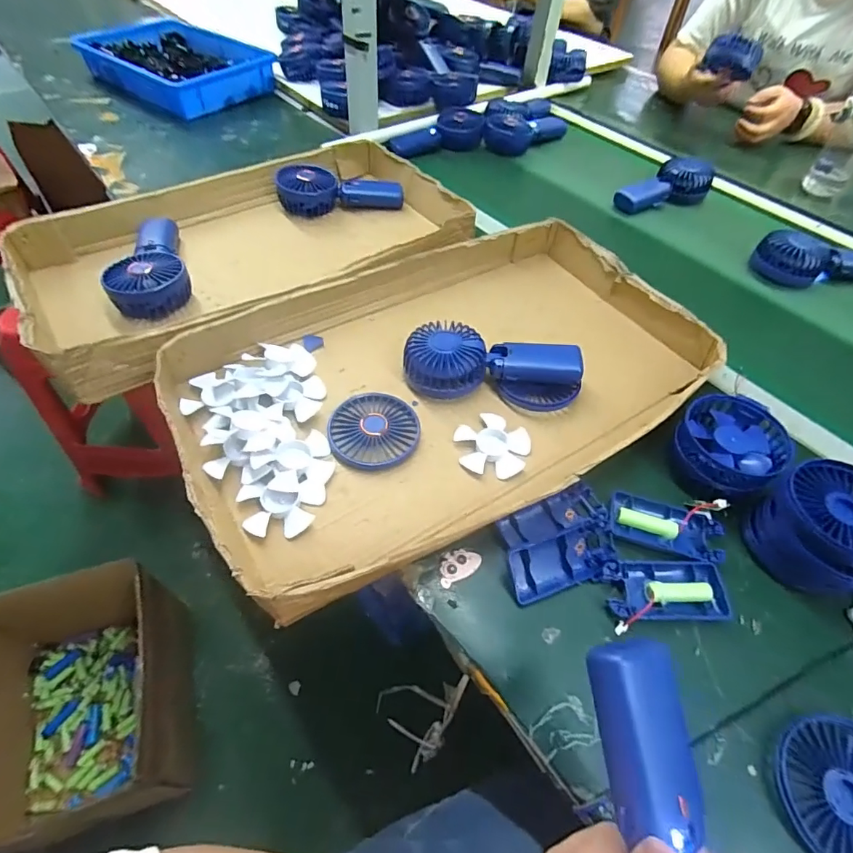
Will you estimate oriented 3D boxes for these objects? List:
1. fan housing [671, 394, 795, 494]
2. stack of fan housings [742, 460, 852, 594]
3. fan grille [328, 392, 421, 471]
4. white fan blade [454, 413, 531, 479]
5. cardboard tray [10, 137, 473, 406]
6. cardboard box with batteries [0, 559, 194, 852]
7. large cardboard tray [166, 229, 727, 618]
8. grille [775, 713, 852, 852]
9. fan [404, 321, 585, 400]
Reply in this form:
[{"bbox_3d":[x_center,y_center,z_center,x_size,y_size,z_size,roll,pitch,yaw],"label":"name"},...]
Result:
[{"bbox_3d":[0.276,0.020,0.443,0.092,0.043,0.089,1,53,-1],"label":"fan housing"},{"bbox_3d":[0.325,0.085,0.388,0.093,0.066,0.097,-17,56,-14],"label":"stack of fan housings"},{"bbox_3d":[-0.050,0.002,0.464,0.084,0.013,0.084,1,53,-1],"label":"fan grille"},{"bbox_3d":[0.064,0.016,0.462,0.070,0.009,0.069,4,53,2],"label":"white fan blade"},{"bbox_3d":[-0.215,-0.235,0.621,0.523,0.080,0.310,-30,60,-22],"label":"cardboard tray"},{"bbox_3d":[-0.592,0.489,0.822,0.308,0.249,0.345,-13,54,-14],"label":"cardboard box with batteries"},{"bbox_3d":[0.028,-0.059,0.489,0.513,0.054,0.316,-27,59,-20],"label":"large cardboard tray"},{"bbox_3d":[0.268,0.235,0.305,0.085,0.013,0.085,7,54,4],"label":"grille"},{"bbox_3d":[0.068,-0.064,0.500,0.178,0.041,0.074,7,54,4],"label":"fan"}]

